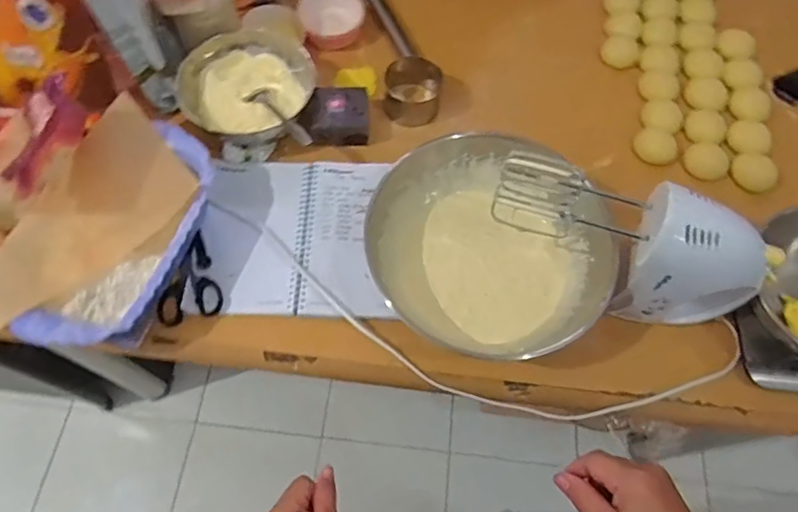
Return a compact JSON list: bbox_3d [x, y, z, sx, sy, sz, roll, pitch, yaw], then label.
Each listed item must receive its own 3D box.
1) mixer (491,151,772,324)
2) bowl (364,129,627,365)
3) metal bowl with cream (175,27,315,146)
[{"bbox_3d":[0.240,-0.018,0.579,0.286,0.187,0.104,20,65,7],"label":"mixer"},{"bbox_3d":[0.104,-0.015,0.623,0.263,0.089,0.252,1,64,-2],"label":"bowl"},{"bbox_3d":[-0.198,-0.221,0.712,0.160,0.079,0.151,1,64,-2],"label":"metal bowl with cream"}]

